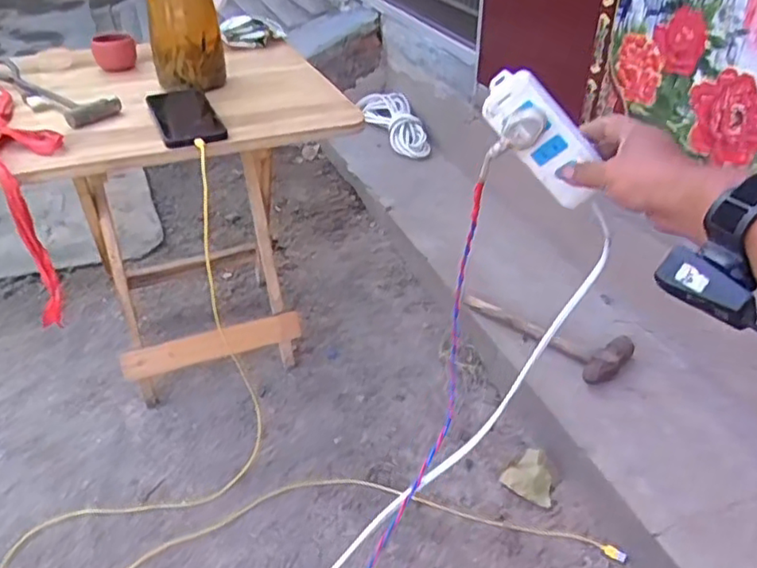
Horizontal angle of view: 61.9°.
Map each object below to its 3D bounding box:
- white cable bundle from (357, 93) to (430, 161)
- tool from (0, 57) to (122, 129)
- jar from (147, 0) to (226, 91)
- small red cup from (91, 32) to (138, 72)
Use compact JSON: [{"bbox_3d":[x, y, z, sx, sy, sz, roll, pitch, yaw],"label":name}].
[{"bbox_3d":[0.043,-0.484,1.879,0.136,0.079,0.374,-9,36,-13],"label":"white cable bundle"},{"bbox_3d":[-0.471,-0.285,0.910,0.314,0.020,0.078,29,44,34],"label":"tool"},{"bbox_3d":[-0.285,-0.407,0.905,0.098,0.224,0.094,-9,36,-13],"label":"jar"},{"bbox_3d":[-0.425,-0.377,1.017,0.065,0.050,0.053,-15,38,-21],"label":"small red cup"}]

